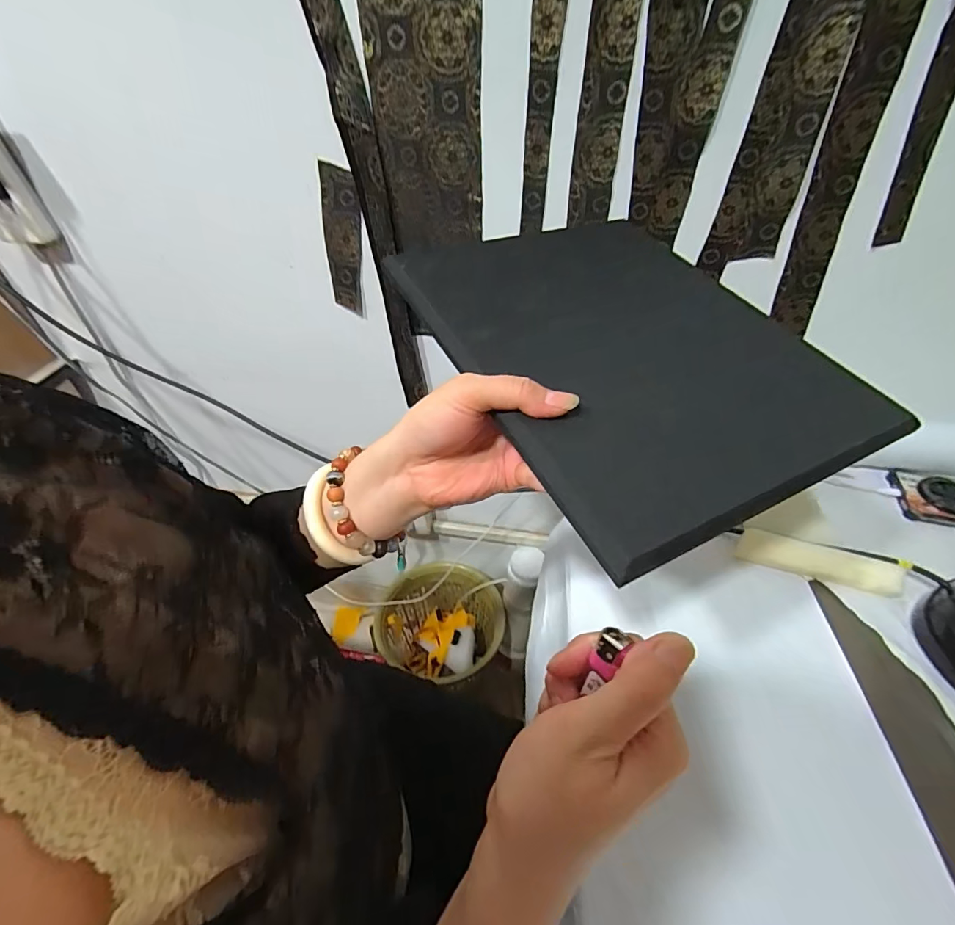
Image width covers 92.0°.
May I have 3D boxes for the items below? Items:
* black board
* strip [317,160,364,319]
[{"bbox_3d":[0.096,-0.088,0.319,0.233,0.011,0.293,-22,57,-20],"label":"black board"},{"bbox_3d":[-0.169,-0.270,0.576,0.047,0.168,0.008,14,42,2],"label":"strip"}]

